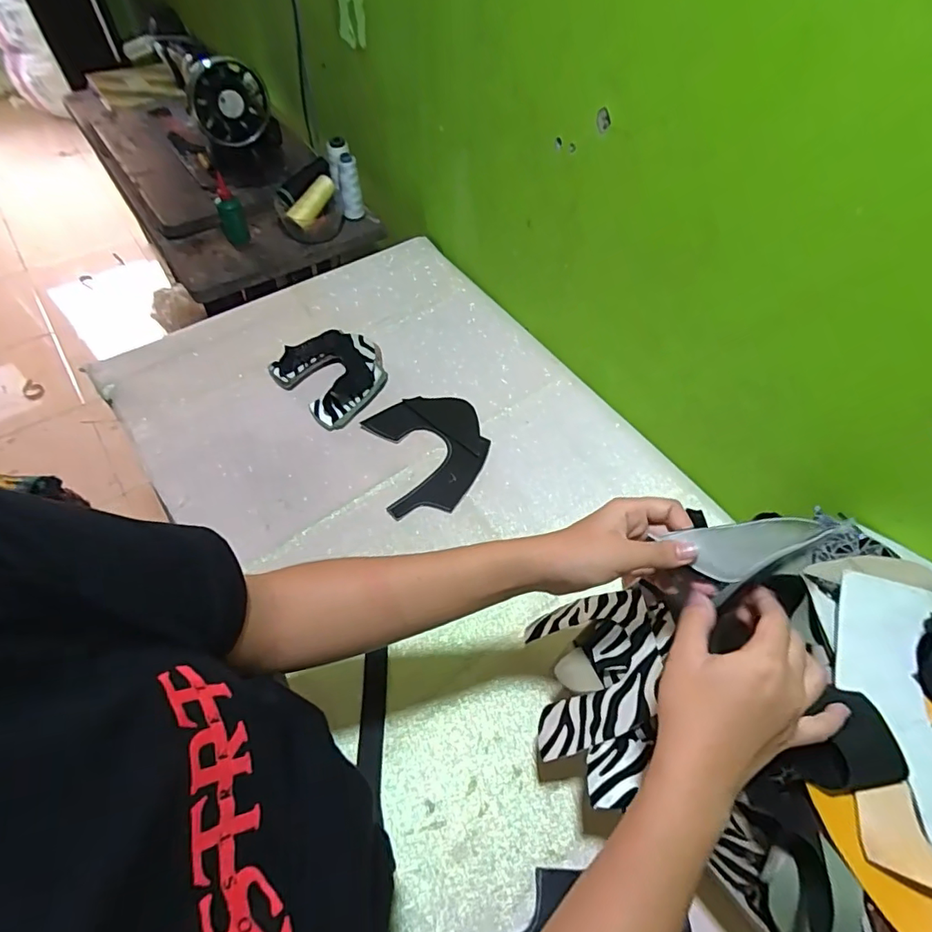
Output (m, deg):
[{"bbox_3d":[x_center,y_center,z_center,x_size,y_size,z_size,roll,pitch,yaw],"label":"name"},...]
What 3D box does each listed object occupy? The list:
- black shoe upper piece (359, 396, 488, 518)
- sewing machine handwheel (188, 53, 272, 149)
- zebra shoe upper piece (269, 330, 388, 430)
[{"bbox_3d":[-0.048,-0.024,0.735,0.159,0.006,0.187,-17,59,-13],"label":"black shoe upper piece"},{"bbox_3d":[-0.426,-0.660,0.935,0.134,0.133,0.057,-24,61,-18],"label":"sewing machine handwheel"},{"bbox_3d":[-0.199,-0.145,0.799,0.161,0.030,0.152,40,63,21],"label":"zebra shoe upper piece"}]

